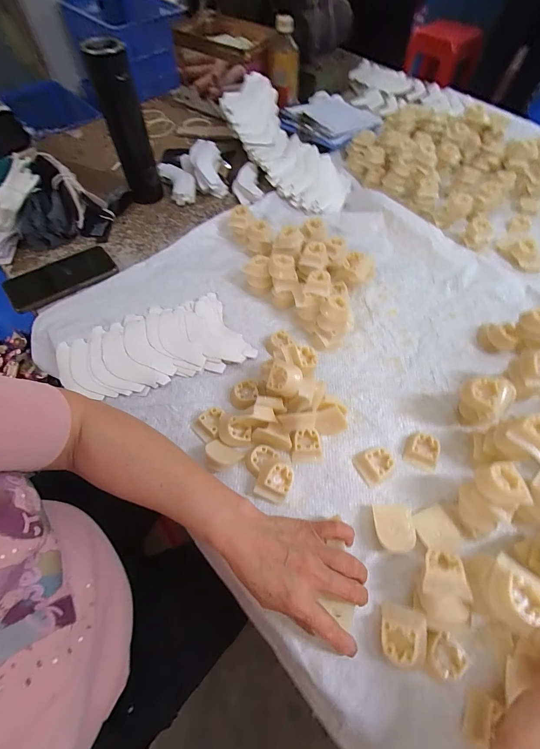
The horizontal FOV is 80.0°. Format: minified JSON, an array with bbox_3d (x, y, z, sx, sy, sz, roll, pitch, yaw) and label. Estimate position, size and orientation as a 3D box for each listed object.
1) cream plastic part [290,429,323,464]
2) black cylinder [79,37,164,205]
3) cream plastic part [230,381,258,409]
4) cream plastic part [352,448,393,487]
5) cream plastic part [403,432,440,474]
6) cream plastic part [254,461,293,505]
[{"bbox_3d":[0.043,0.086,0.387,0.036,0.017,0.037,-1,60,-1],"label":"cream plastic part"},{"bbox_3d":[-0.243,-0.417,0.557,0.066,0.233,0.056,-18,62,-10],"label":"black cylinder"},{"bbox_3d":[-0.033,0.025,0.417,0.034,0.015,0.039,21,62,12],"label":"cream plastic part"},{"bbox_3d":[0.122,0.105,0.377,0.039,0.016,0.037,-28,64,-15],"label":"cream plastic part"},{"bbox_3d":[0.181,0.092,0.384,0.036,0.015,0.039,21,62,12],"label":"cream plastic part"},{"bbox_3d":[0.006,0.120,0.359,0.036,0.031,0.039,19,62,11],"label":"cream plastic part"}]

